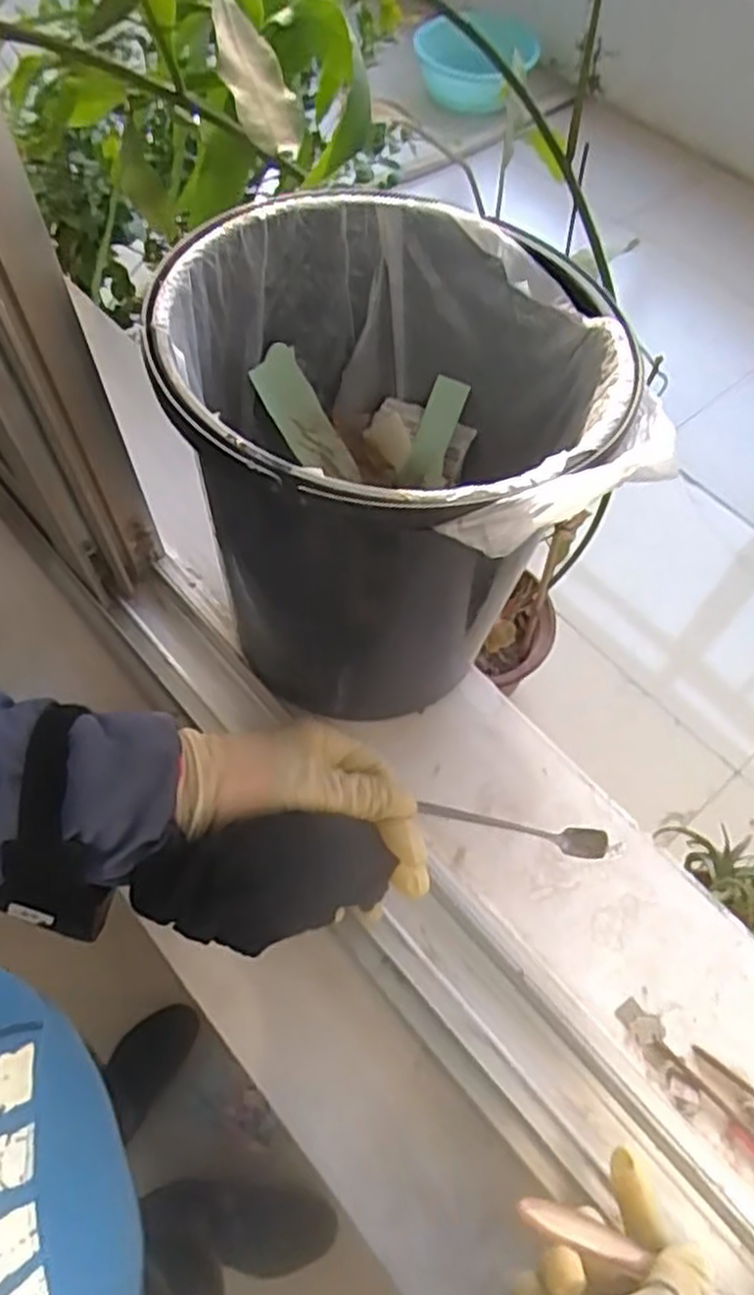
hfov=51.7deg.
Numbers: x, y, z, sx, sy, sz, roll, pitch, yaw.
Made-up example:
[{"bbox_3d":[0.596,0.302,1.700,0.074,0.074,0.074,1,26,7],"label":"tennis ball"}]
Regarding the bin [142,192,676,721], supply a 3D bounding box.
[{"bbox_3d":[0.010,-0.092,0.461,0.218,0.240,0.232,1,62,-1],"label":"bin"}]

